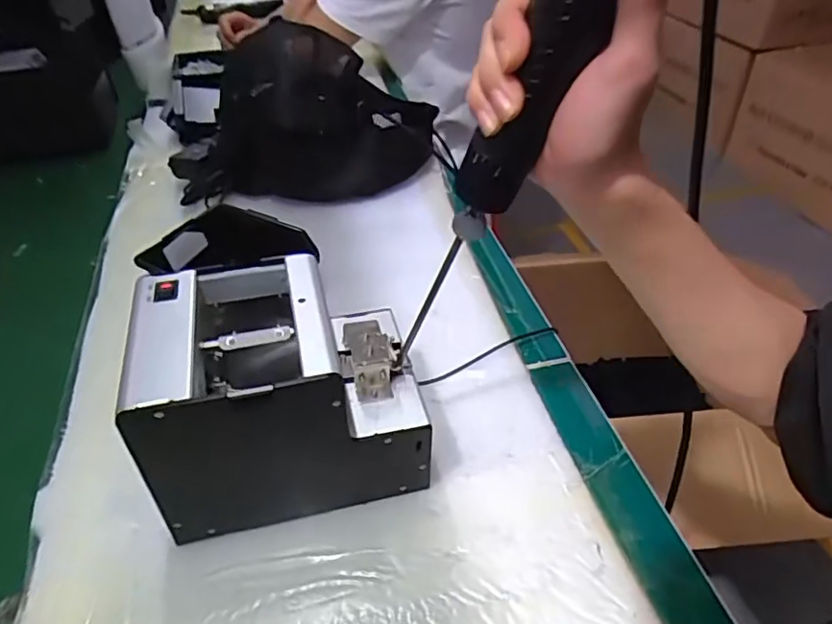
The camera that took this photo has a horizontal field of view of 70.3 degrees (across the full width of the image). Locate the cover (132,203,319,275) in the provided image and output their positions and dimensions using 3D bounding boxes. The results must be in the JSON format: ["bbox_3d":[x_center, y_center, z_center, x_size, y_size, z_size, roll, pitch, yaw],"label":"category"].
[{"bbox_3d":[-0.189,-0.062,0.604,0.164,0.054,0.089,-14,41,-11],"label":"cover"}]

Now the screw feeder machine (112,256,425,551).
[{"bbox_3d":[-0.092,0.052,0.420,0.176,0.143,0.129,-12,41,-9],"label":"screw feeder machine"}]

